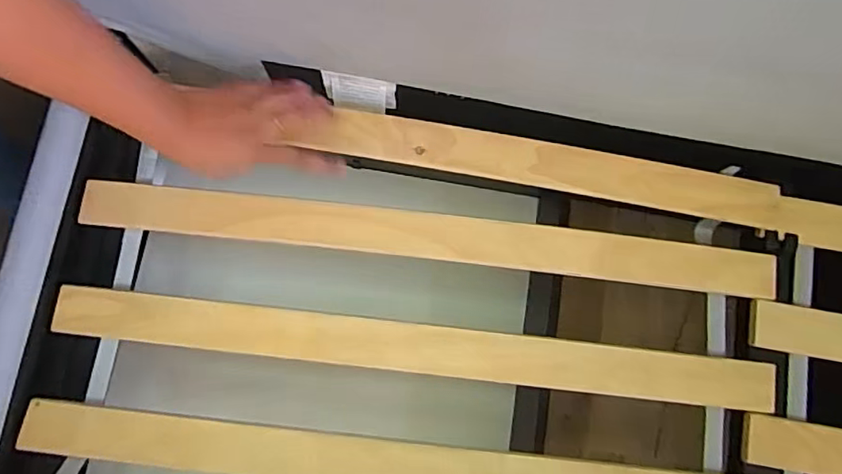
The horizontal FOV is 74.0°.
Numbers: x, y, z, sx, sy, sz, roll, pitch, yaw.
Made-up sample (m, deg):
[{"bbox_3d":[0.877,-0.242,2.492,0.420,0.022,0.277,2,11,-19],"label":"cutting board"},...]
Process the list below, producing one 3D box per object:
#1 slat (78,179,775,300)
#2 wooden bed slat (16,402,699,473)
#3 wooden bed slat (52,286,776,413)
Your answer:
[{"bbox_3d":[0.002,0.000,0.601,0.744,0.012,0.054,7,80,-2],"label":"slat"},{"bbox_3d":[-0.029,0.231,0.554,0.734,0.023,0.053,5,66,2],"label":"wooden bed slat"},{"bbox_3d":[-0.013,0.115,0.577,0.737,0.011,0.053,7,80,-2],"label":"wooden bed slat"}]

